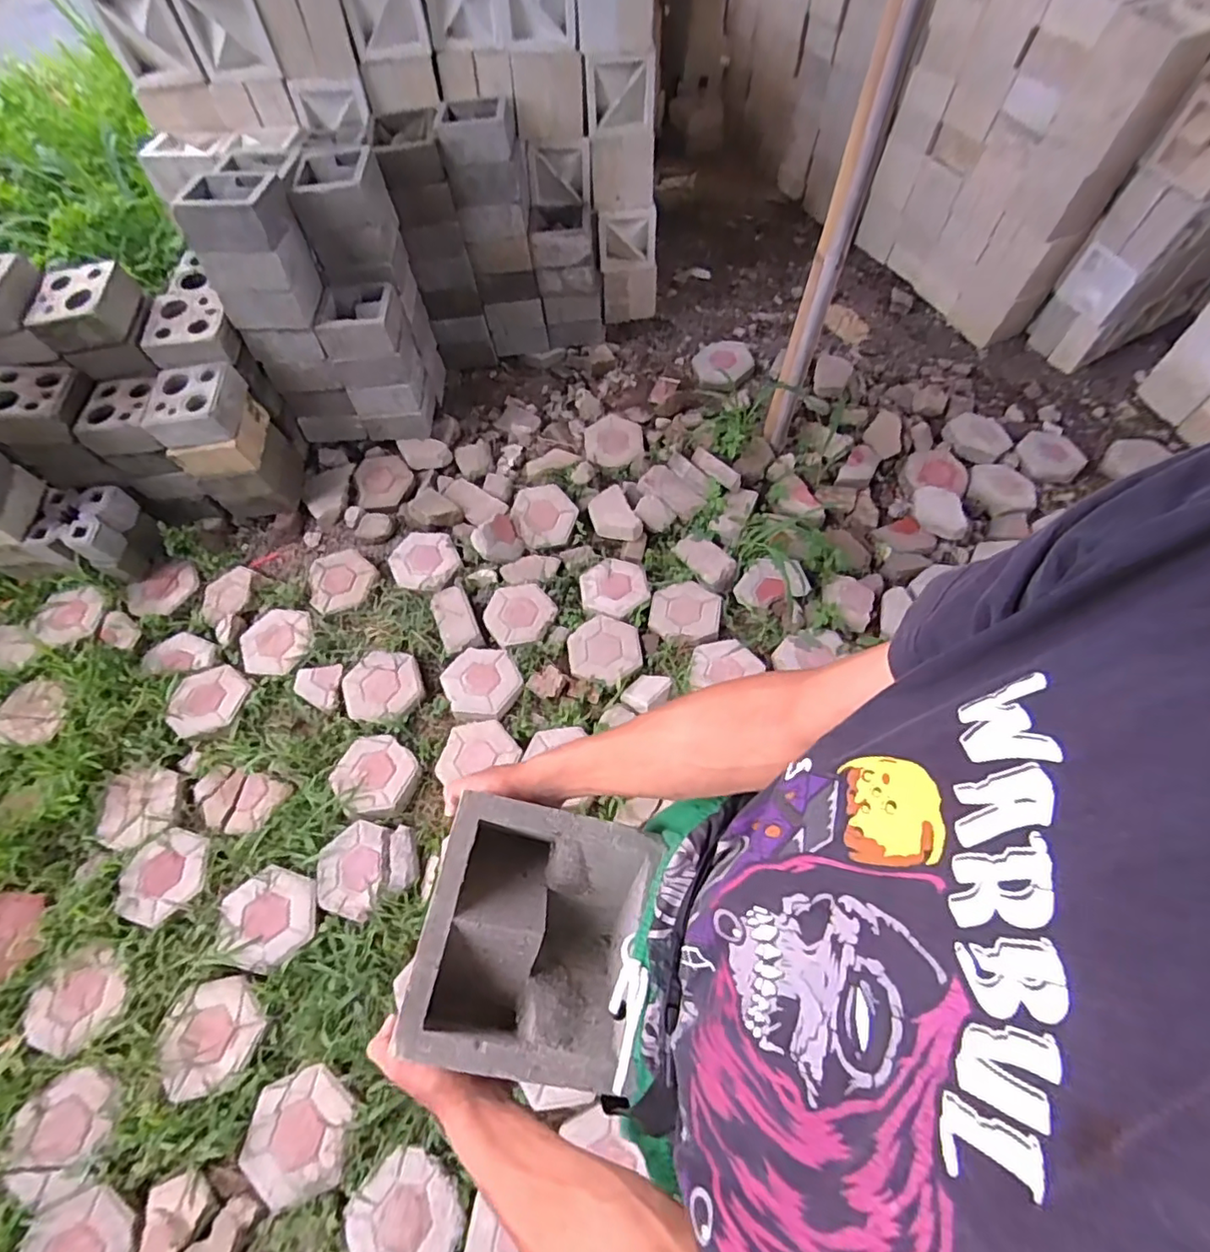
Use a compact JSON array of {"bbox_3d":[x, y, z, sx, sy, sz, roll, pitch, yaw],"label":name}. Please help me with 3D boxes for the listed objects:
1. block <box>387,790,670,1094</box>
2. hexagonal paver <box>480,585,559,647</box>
[{"bbox_3d":[-0.058,0.264,0.503,0.173,0.084,0.192,11,62,3],"label":"block"},{"bbox_3d":[-0.245,-0.041,1.660,0.185,0.044,0.209,27,64,12],"label":"hexagonal paver"}]

